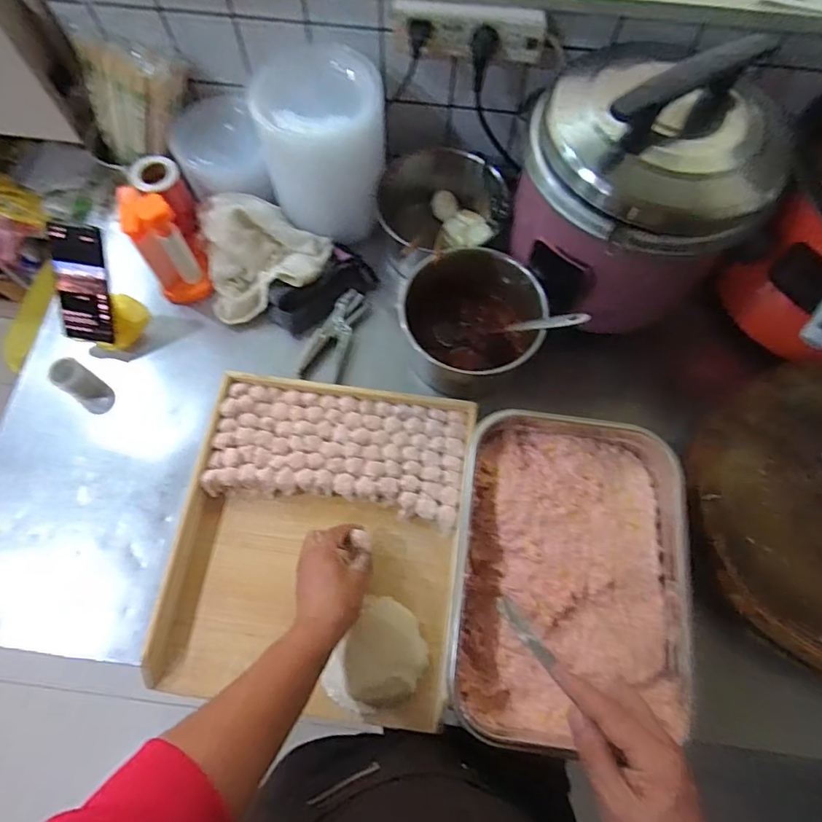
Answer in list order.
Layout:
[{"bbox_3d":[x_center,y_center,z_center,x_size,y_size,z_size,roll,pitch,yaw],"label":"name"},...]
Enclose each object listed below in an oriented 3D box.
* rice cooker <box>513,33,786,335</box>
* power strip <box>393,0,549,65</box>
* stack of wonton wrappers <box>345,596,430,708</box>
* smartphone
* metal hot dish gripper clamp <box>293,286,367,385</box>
[{"bbox_3d":[0.270,-0.253,0.632,0.279,0.266,0.243,17,70,6],"label":"rice cooker"},{"bbox_3d":[0.071,-0.468,0.634,0.185,0.056,0.028,6,69,2],"label":"power strip"},{"bbox_3d":[-0.028,0.287,0.593,0.094,0.035,0.119,25,71,9],"label":"stack of wonton wrappers"},{"bbox_3d":[-0.451,-0.171,0.702,0.066,0.160,0.016,4,27,-7],"label":"smartphone"},{"bbox_3d":[-0.114,-0.112,0.765,0.052,0.035,0.155,18,70,6],"label":"metal hot dish gripper clamp"}]

